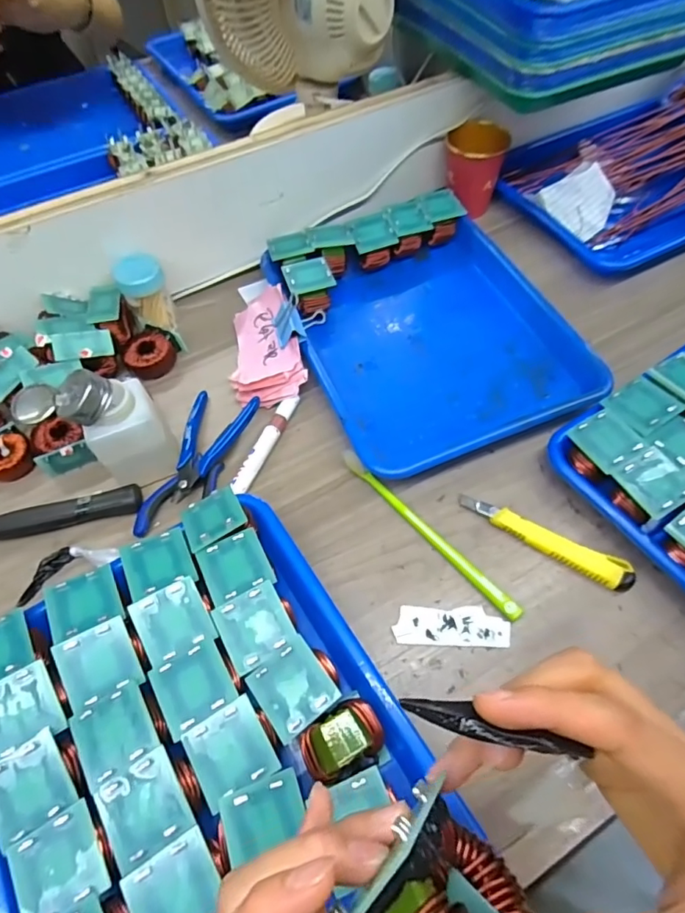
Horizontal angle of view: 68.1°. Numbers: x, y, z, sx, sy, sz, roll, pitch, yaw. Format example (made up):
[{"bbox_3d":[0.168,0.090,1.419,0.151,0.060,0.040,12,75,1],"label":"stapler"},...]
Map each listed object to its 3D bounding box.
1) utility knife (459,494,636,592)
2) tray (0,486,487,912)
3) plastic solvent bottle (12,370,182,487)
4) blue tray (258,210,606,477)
[{"bbox_3d":[0.160,0.063,0.404,0.138,0.012,0.023,28,64,18],"label":"utility knife"},{"bbox_3d":[-0.085,0.191,0.310,0.243,0.048,0.314,-30,62,-15],"label":"tray"},{"bbox_3d":[-0.187,-0.025,0.406,0.078,0.092,0.061,-30,62,-15],"label":"plastic solvent bottle"},{"bbox_3d":[0.088,-0.123,0.511,0.250,0.031,0.285,-19,58,-8],"label":"blue tray"}]

